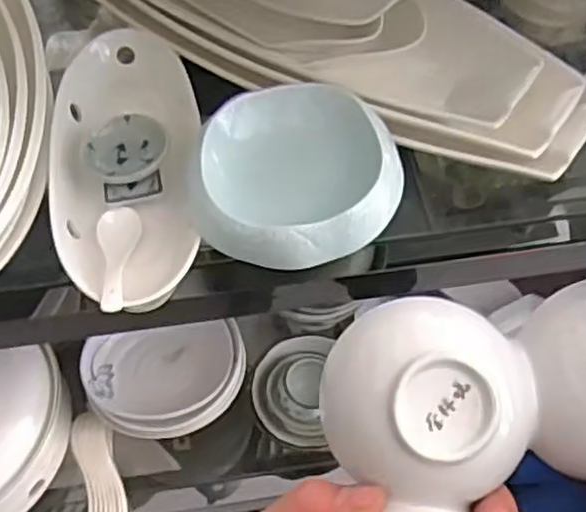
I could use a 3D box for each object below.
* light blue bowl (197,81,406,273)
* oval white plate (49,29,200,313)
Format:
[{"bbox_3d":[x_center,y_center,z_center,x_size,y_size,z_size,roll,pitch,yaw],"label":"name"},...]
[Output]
[{"bbox_3d":[0.005,-0.067,0.625,0.170,0.066,0.160,0,57,1],"label":"light blue bowl"},{"bbox_3d":[-0.159,-0.092,0.690,0.137,0.043,0.342,-7,57,-4],"label":"oval white plate"}]

